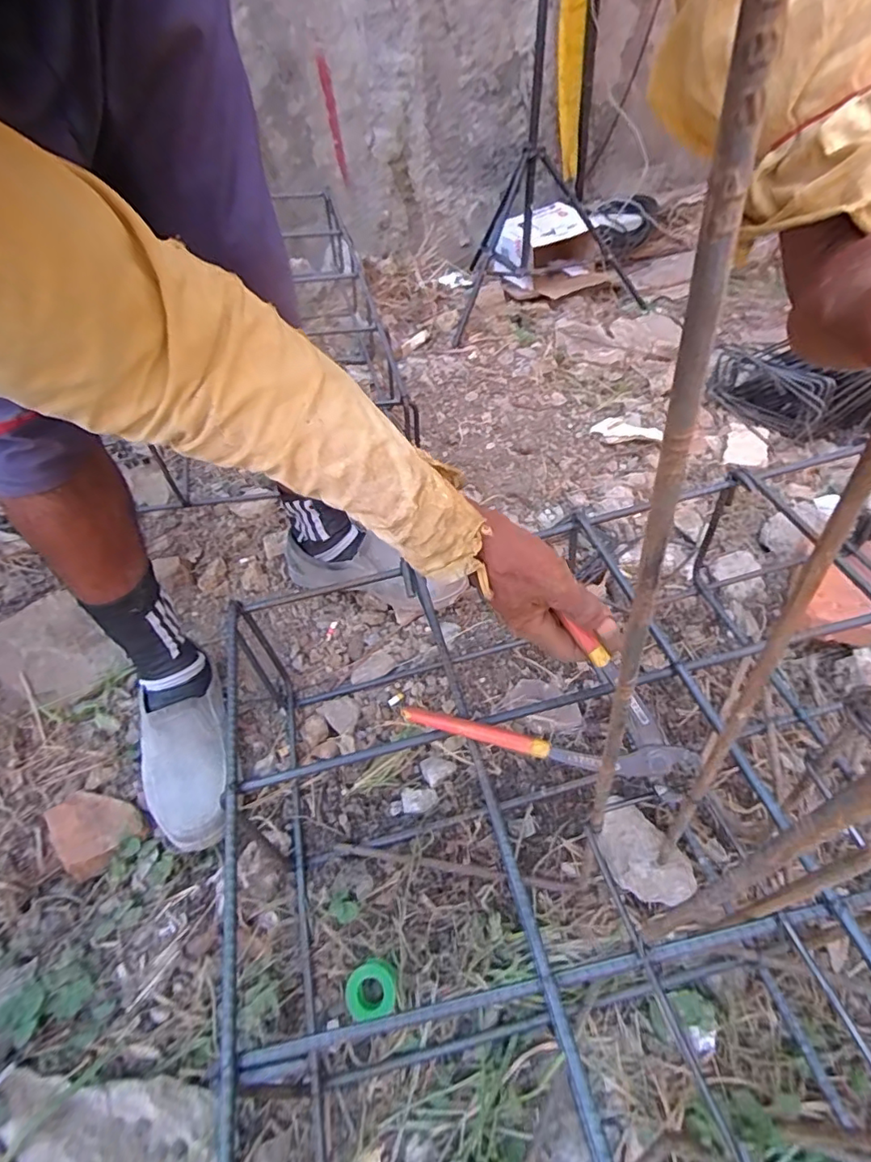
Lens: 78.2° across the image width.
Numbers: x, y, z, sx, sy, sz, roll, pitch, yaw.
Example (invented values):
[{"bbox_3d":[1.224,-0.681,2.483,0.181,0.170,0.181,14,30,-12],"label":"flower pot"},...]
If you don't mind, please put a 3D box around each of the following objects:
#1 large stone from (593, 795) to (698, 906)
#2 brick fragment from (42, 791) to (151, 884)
[{"bbox_3d":[0.204,0.274,0.535,0.066,0.035,0.100,-30,53,-20],"label":"large stone"},{"bbox_3d":[-0.377,0.271,0.594,0.080,0.029,0.096,-35,56,-26],"label":"brick fragment"}]

